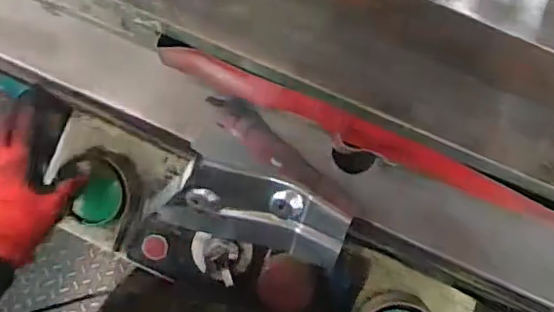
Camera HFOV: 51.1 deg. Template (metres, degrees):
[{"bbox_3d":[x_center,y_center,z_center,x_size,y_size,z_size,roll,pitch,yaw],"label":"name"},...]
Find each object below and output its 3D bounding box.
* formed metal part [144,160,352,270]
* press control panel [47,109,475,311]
[{"bbox_3d":[-0.030,0.056,0.630,0.214,0.047,0.101,14,110,1],"label":"formed metal part"},{"bbox_3d":[-0.030,0.109,0.648,0.491,0.118,0.126,26,81,2],"label":"press control panel"}]

